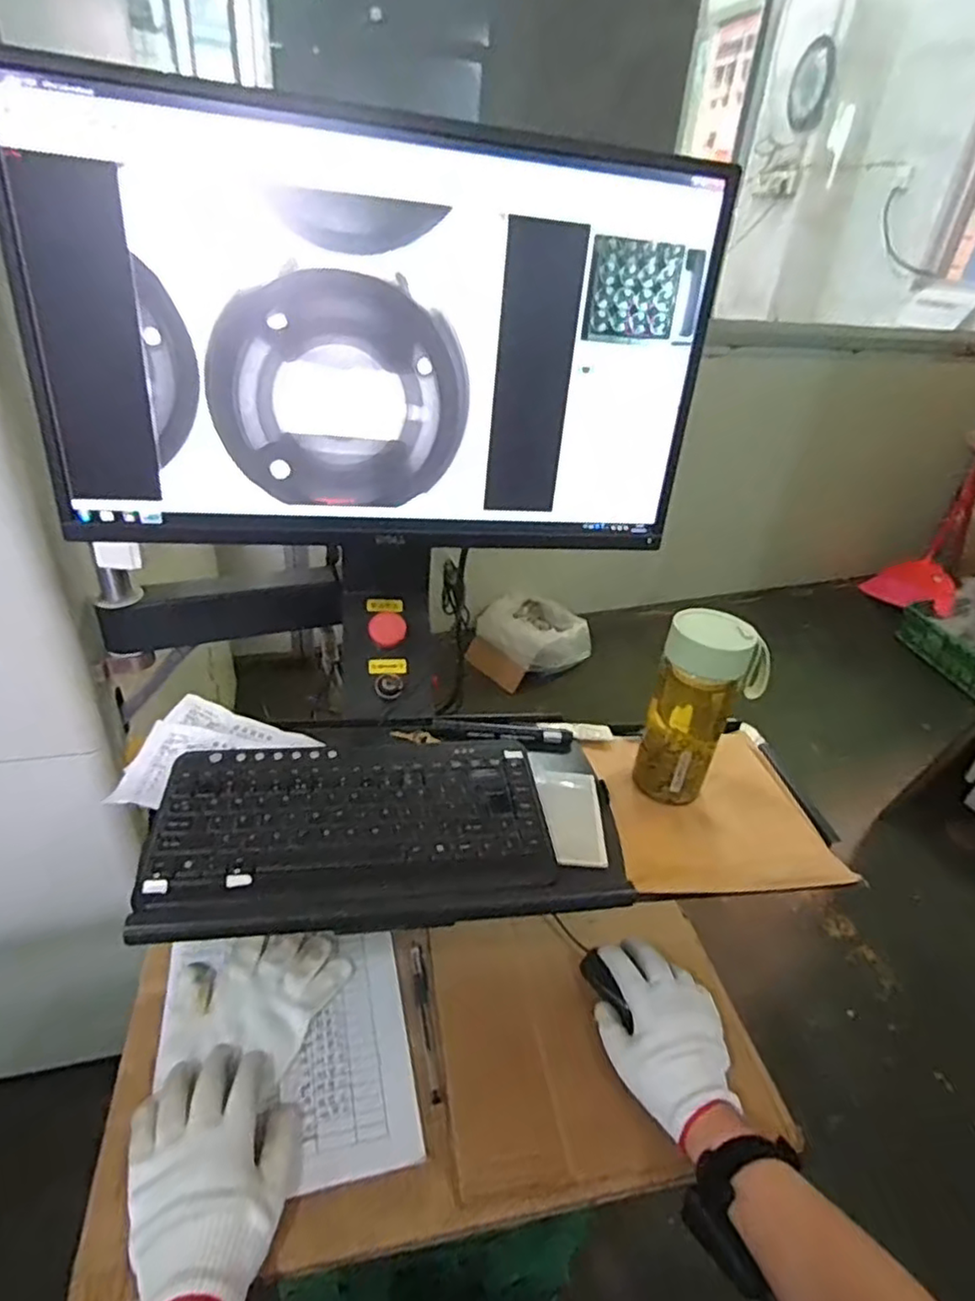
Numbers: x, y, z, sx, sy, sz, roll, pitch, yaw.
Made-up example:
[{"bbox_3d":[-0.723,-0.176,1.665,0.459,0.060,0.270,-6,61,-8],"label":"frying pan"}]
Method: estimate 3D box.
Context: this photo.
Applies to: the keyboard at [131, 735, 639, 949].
[{"bbox_3d":[-0.078,0.141,0.568,0.379,0.025,0.196,-1,34,-11],"label":"keyboard"}]

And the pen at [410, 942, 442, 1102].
[{"bbox_3d":[-0.060,0.341,0.624,0.013,0.005,0.153,-2,34,-12],"label":"pen"}]

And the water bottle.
[{"bbox_3d":[0.194,0.051,0.616,0.088,0.172,0.067,-16,39,-30],"label":"water bottle"}]

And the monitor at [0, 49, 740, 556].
[{"bbox_3d":[-0.080,-0.246,0.559,0.552,0.315,0.049,-2,34,-11],"label":"monitor"}]

